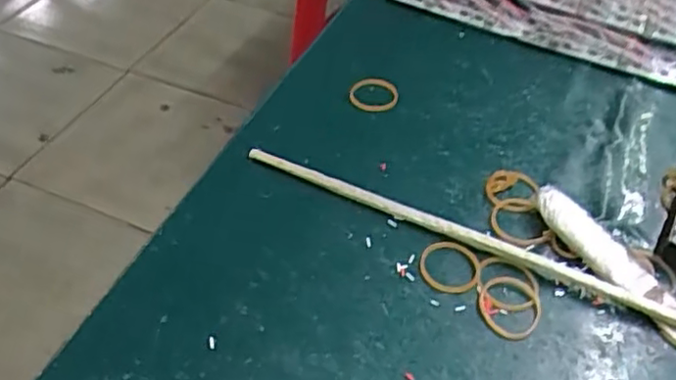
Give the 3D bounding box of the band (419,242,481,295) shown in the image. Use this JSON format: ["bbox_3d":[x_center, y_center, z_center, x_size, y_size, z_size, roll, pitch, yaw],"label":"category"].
[{"bbox_3d":[0.053,0.037,0.313,0.029,0.004,0.027,1,45,-1],"label":"band"}]

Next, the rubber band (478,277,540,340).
[{"bbox_3d":[0.078,0.053,0.300,0.028,0.004,0.031,17,47,14],"label":"rubber band"}]

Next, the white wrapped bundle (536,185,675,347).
[{"bbox_3d":[0.133,0.037,0.313,0.019,0.014,0.102,-30,67,-28],"label":"white wrapped bundle"}]

